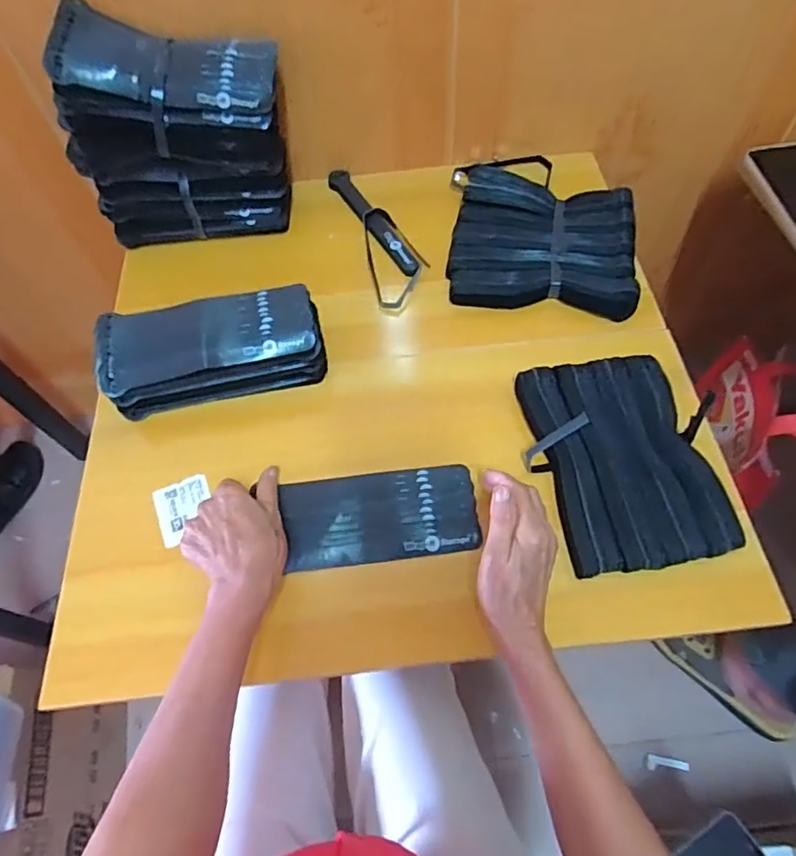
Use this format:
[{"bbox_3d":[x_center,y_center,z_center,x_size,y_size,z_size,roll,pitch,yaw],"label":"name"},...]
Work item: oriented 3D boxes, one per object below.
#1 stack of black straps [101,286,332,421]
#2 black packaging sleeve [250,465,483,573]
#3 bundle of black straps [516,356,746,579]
[{"bbox_3d":[-0.180,-0.076,0.552,0.206,0.068,0.085,-13,62,-4],"label":"stack of black straps"},{"bbox_3d":[-0.016,0.079,0.501,0.169,0.015,0.080,-7,61,5],"label":"black packaging sleeve"},{"bbox_3d":[0.201,0.027,0.505,0.147,0.024,0.194,-8,62,-1],"label":"bundle of black straps"}]

